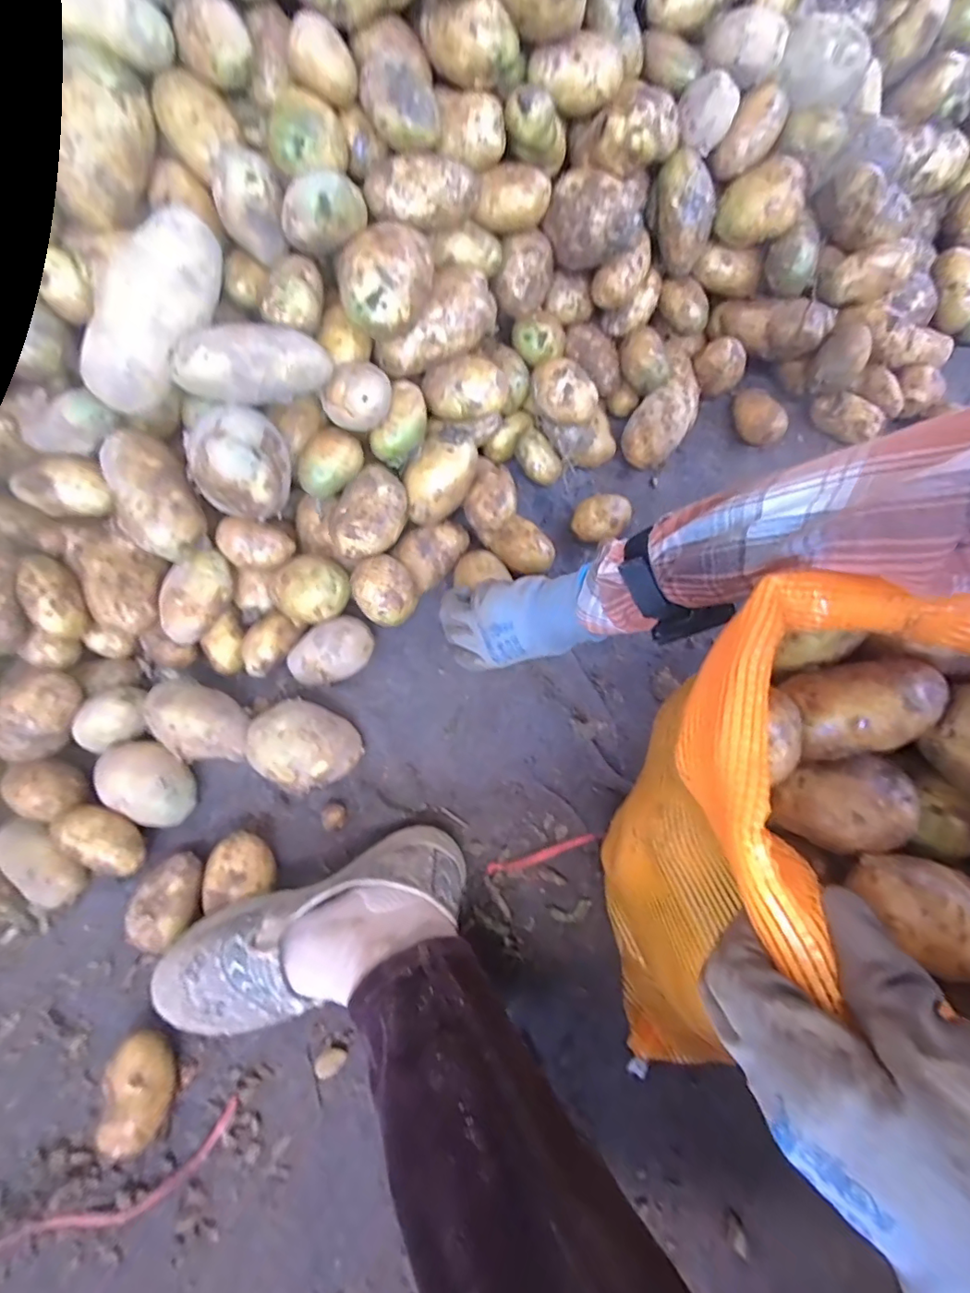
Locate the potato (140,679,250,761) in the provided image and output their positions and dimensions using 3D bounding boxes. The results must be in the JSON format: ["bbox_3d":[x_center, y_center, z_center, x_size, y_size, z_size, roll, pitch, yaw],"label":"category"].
[{"bbox_3d":[-0.263,0.074,0.496,0.087,0.072,0.062,31,70,17],"label":"potato"}]

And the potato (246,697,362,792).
[{"bbox_3d":[-0.164,0.093,0.487,0.086,0.061,0.077,28,69,16],"label":"potato"}]

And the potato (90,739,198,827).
[{"bbox_3d":[-0.309,0.125,0.487,0.095,0.054,0.062,23,68,14],"label":"potato"}]

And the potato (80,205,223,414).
[{"bbox_3d":[-0.272,-0.269,0.431,0.052,0.057,0.161,41,103,20],"label":"potato"}]

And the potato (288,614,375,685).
[{"bbox_3d":[-0.152,0.009,0.530,0.083,0.049,0.046,-26,65,-9],"label":"potato"}]

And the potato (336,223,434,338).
[{"bbox_3d":[-0.087,-0.323,0.468,0.082,0.060,0.068,-9,64,0],"label":"potato"}]

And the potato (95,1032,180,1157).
[{"bbox_3d":[-0.256,0.330,0.393,0.039,0.039,0.070,-7,64,1],"label":"potato"}]

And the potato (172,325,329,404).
[{"bbox_3d":[-0.194,-0.235,0.443,0.121,0.049,0.037,-11,63,-16],"label":"potato"}]

